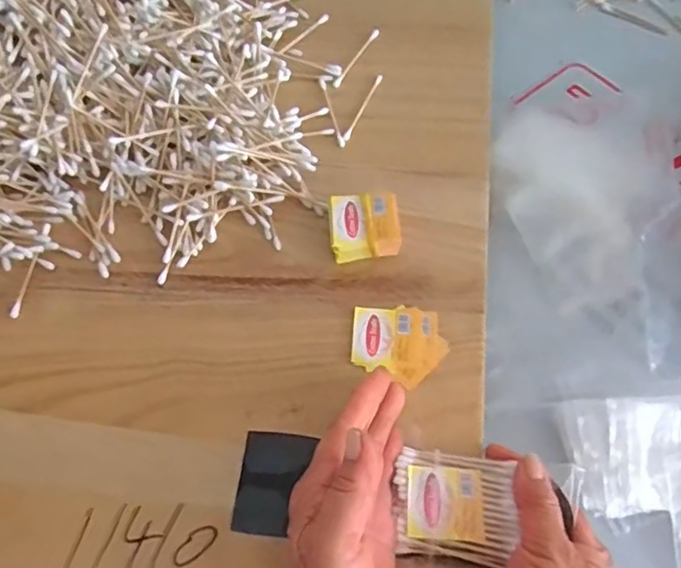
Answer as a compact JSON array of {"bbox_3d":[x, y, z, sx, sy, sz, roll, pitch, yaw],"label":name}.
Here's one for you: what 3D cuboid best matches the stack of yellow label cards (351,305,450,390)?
[{"bbox_3d":[0.039,0.040,0.393,0.060,0.004,0.051,4,66,4],"label":"stack of yellow label cards"}]

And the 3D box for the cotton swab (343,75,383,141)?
[{"bbox_3d":[0.019,-0.144,0.482,0.005,0.004,0.071,23,69,12],"label":"cotton swab"}]

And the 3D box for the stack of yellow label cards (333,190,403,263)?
[{"bbox_3d":[0.018,-0.038,0.423,0.047,0.029,0.043,-3,66,1],"label":"stack of yellow label cards"}]

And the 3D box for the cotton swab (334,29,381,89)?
[{"bbox_3d":[0.014,-0.192,0.506,0.006,0.004,0.071,28,70,14],"label":"cotton swab"}]

